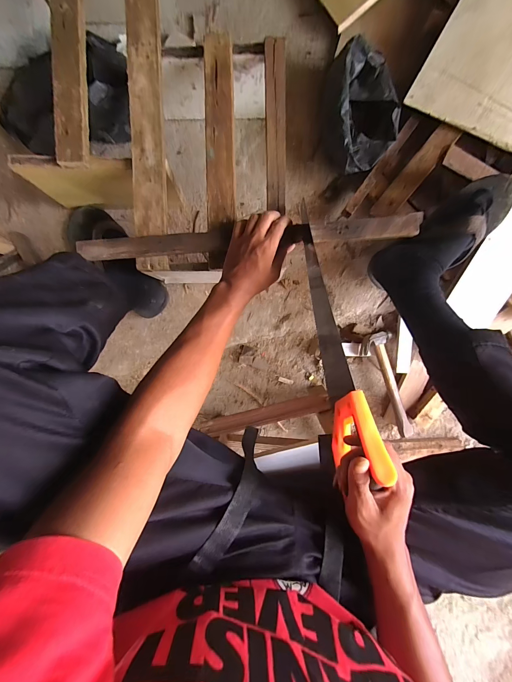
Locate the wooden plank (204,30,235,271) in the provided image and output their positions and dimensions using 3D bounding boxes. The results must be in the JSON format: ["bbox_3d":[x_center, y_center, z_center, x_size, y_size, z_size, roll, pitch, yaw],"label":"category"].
[{"bbox_3d":[-0.058,-0.305,0.485,0.045,0.020,0.361,0,94,1],"label":"wooden plank"}]

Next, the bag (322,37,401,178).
[{"bbox_3d":[0.211,-0.451,0.579,0.140,0.085,0.225,-13,93,2],"label":"bag"}]

